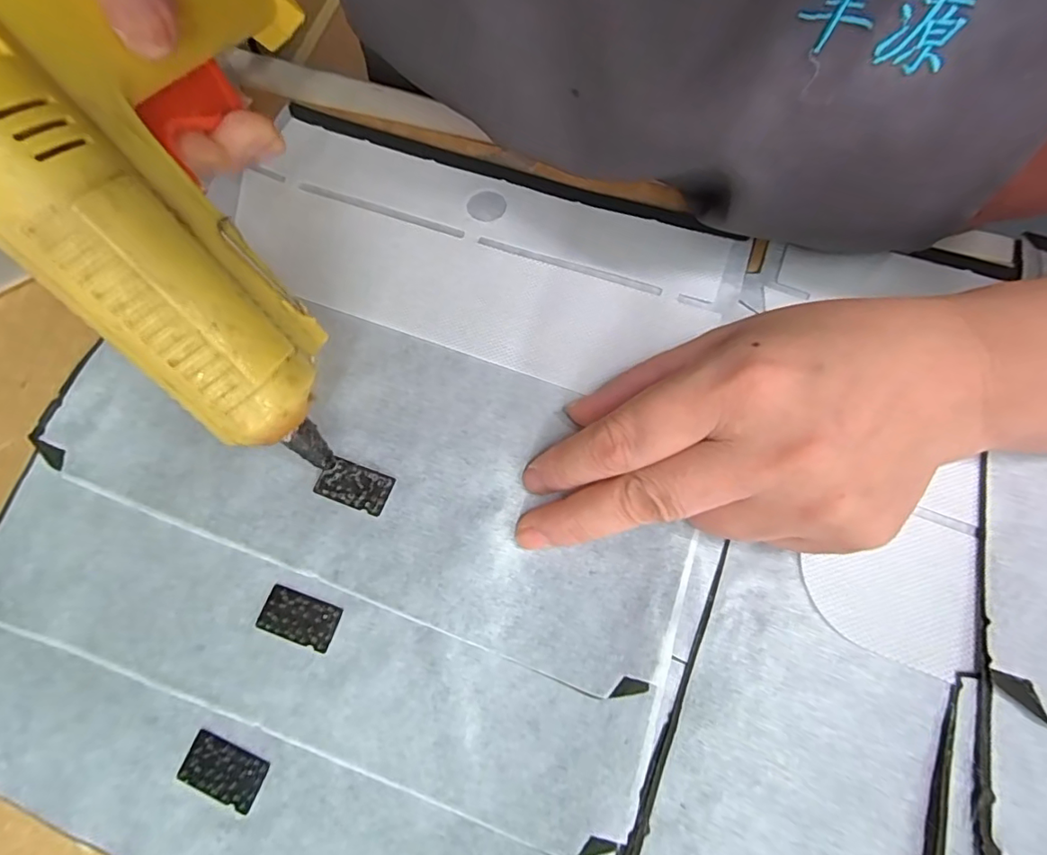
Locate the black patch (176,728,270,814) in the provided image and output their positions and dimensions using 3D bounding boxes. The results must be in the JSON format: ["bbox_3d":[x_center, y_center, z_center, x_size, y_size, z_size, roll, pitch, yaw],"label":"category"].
[{"bbox_3d":[-0.102,0.116,0.173,0.029,0.004,0.016,19,74,8],"label":"black patch"}]

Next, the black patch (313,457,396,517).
[{"bbox_3d":[-0.066,0.022,0.199,0.029,0.004,0.016,19,74,8],"label":"black patch"}]

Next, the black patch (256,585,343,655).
[{"bbox_3d":[-0.082,0.069,0.187,0.029,0.004,0.016,17,74,7],"label":"black patch"}]

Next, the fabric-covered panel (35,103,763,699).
[{"bbox_3d":[-0.040,-0.034,0.214,0.240,0.010,0.197,20,74,8],"label":"fabric-covered panel"}]

